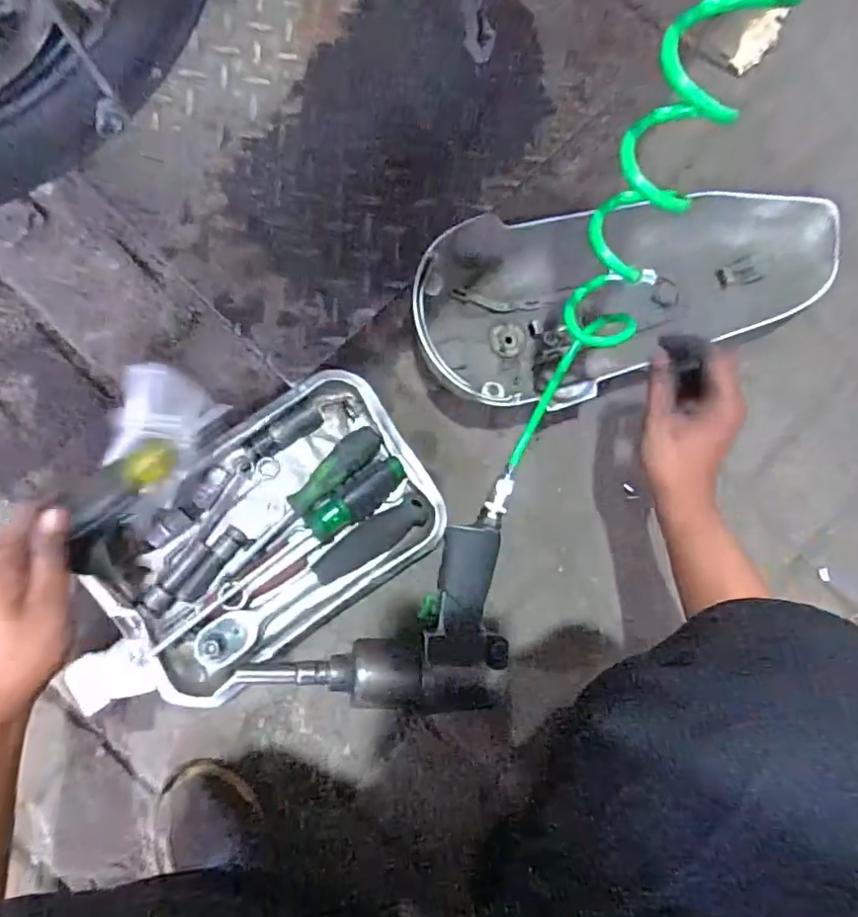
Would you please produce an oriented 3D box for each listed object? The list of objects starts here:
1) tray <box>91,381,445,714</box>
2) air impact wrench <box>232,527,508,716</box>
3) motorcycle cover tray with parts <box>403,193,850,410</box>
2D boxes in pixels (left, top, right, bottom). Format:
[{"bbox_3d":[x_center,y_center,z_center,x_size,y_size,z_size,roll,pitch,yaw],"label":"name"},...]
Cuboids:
[{"bbox_3d":[-0.141,0.074,0.564,0.305,0.043,0.207,-41,93,-9],"label":"tray"},{"bbox_3d":[-0.051,0.151,0.559,0.241,0.079,0.166,-1,86,-9],"label":"air impact wrench"},{"bbox_3d":[0.222,-0.172,0.613,0.481,0.076,0.192,-12,88,-9],"label":"motorcycle cover tray with parts"}]

